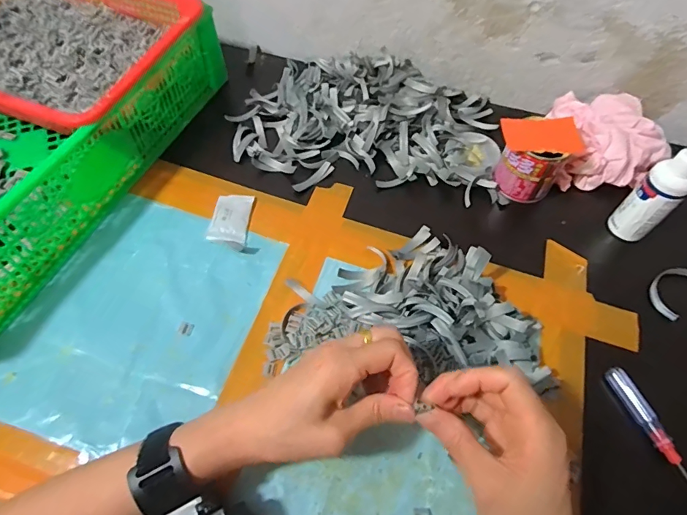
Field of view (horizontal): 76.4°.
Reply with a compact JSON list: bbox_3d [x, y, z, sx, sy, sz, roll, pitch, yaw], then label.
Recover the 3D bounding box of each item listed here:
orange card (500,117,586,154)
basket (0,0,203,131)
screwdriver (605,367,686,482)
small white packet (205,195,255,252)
[{"bbox_3d":[0.214,-0.131,0.469,0.078,0.005,0.047,0,63,1],"label":"orange card"},{"bbox_3d":[-0.336,-0.248,0.515,0.299,0.068,0.242,19,59,11],"label":"basket"},{"bbox_3d":[0.267,0.150,0.370,0.014,0.017,0.119,-17,59,-12],"label":"screwdriver"},{"bbox_3d":[-0.121,-0.043,0.473,0.039,0.006,0.072,5,57,2],"label":"small white packet"}]

